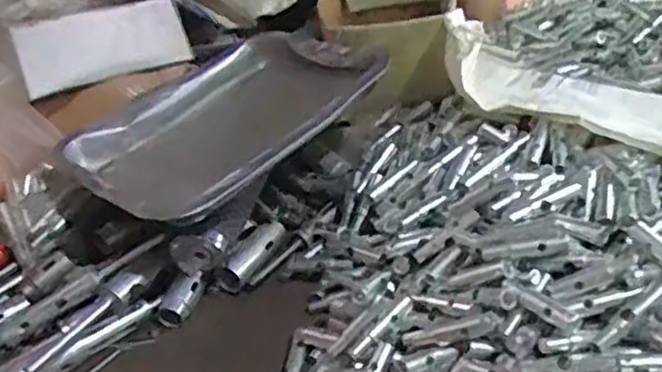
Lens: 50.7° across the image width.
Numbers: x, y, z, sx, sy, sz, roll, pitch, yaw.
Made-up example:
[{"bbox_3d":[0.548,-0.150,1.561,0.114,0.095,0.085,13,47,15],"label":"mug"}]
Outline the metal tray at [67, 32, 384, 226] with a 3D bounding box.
[{"bbox_3d":[-0.081,-0.046,0.582,0.178,0.061,0.252,21,47,35],"label":"metal tray"}]

